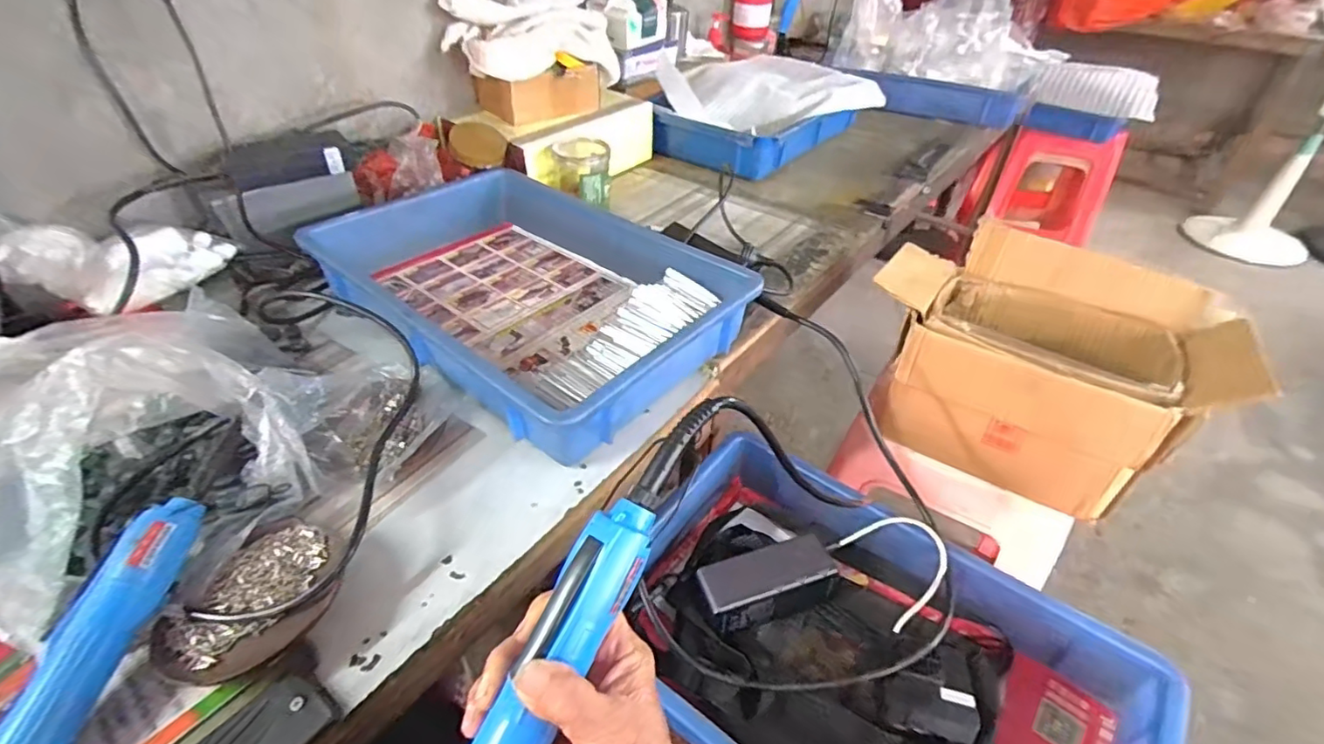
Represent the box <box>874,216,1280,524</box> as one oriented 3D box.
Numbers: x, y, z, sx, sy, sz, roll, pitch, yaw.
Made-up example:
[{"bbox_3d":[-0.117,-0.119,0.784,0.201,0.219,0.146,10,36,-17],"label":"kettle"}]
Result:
[{"bbox_3d":[0.433,-0.005,0.703,0.362,0.210,0.207,31,49,30],"label":"box"}]

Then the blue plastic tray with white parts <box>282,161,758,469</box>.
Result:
[{"bbox_3d":[-0.151,-0.096,0.660,0.438,0.079,0.292,30,48,29],"label":"blue plastic tray with white parts"}]

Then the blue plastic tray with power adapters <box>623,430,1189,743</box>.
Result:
[{"bbox_3d":[0.169,0.252,0.512,0.419,0.092,0.298,27,47,27],"label":"blue plastic tray with power adapters"}]

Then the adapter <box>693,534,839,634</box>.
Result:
[{"bbox_3d":[0.100,0.200,0.567,0.131,0.044,0.056,-9,42,-13],"label":"adapter"}]

